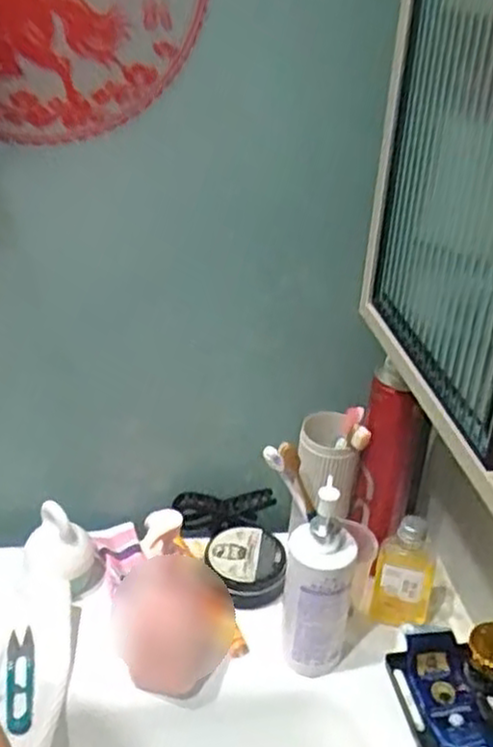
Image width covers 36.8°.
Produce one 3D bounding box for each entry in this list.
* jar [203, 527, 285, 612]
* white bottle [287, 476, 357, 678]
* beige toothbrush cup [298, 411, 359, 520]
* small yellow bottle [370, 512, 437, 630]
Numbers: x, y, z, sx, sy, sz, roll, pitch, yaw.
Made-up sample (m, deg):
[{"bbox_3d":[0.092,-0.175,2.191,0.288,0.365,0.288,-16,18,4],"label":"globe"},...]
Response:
[{"bbox_3d":[-0.001,0.196,0.754,0.080,0.039,0.080,2,29,-1],"label":"jar"},{"bbox_3d":[0.062,0.183,0.638,0.057,0.178,0.049,7,29,7],"label":"white bottle"},{"bbox_3d":[0.076,0.094,0.739,0.059,0.089,0.067,0,29,-5],"label":"beige toothbrush cup"},{"bbox_3d":[0.154,0.189,0.707,0.061,0.112,0.046,11,30,14],"label":"small yellow bottle"}]

